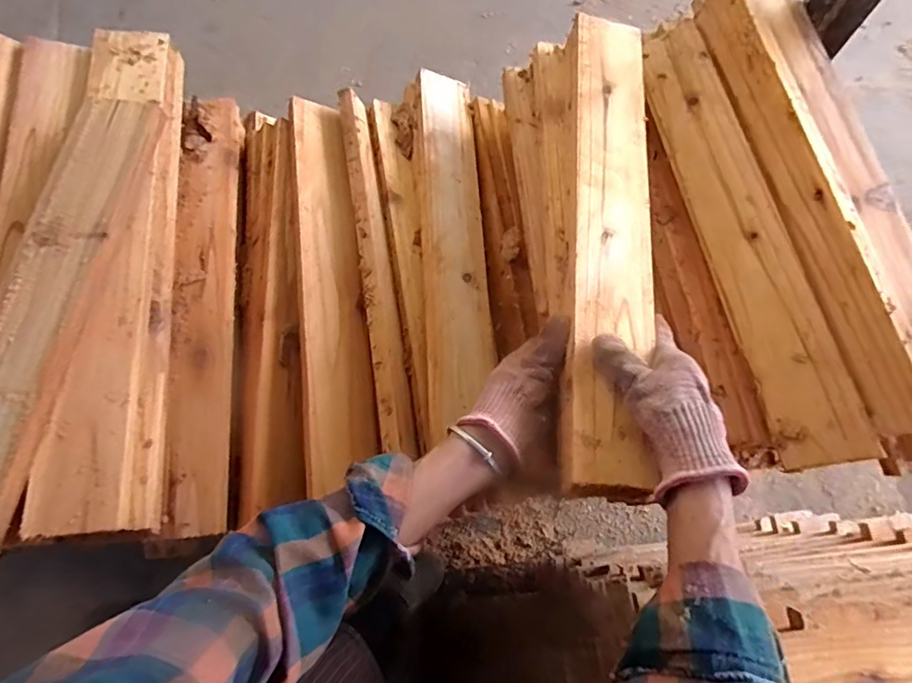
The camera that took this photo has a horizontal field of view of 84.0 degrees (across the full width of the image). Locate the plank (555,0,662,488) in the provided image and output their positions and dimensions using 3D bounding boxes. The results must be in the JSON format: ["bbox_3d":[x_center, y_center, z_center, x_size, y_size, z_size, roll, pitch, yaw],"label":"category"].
[{"bbox_3d":[0.141,-0.109,0.459,0.076,0.016,0.477,6,71,3],"label":"plank"}]

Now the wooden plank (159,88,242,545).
[{"bbox_3d":[-0.268,-0.044,0.543,0.065,0.026,0.466,-3,78,-6],"label":"wooden plank"}]

